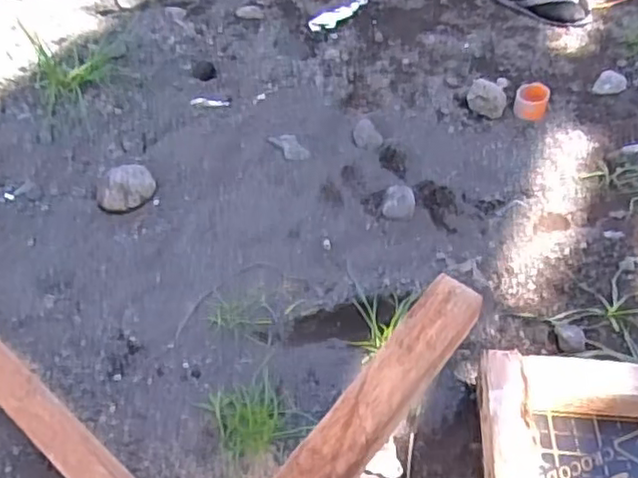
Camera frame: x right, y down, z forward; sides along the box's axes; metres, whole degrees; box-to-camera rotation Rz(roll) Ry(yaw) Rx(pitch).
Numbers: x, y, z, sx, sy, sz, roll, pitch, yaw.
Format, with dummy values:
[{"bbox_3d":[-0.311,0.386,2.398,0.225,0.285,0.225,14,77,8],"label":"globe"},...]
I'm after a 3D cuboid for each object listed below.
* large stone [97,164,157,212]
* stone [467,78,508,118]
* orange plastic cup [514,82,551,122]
[{"bbox_3d":[-0.321,-0.088,1.070,0.097,0.040,0.083,-19,48,-16],"label":"large stone"},{"bbox_3d":[0.343,-0.290,1.312,0.075,0.053,0.061,13,48,14],"label":"stone"},{"bbox_3d":[0.428,-0.281,1.298,0.065,0.062,0.053,15,48,15],"label":"orange plastic cup"}]

